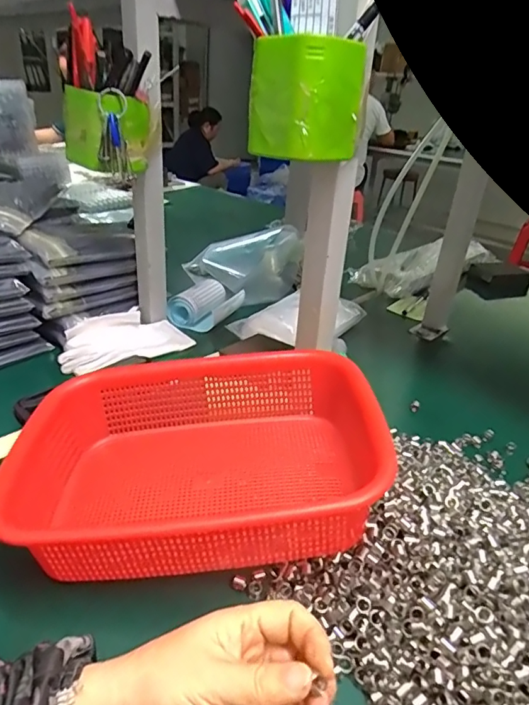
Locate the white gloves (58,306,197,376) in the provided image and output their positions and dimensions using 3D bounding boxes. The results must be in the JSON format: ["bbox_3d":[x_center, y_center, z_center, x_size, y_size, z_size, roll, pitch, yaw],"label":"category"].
[{"bbox_3d":[-0.190,-0.019,0.668,0.170,0.039,0.090,-13,33,-28],"label":"white gloves"}]

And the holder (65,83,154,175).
[{"bbox_3d":[-0.180,-0.247,0.550,0.093,0.079,0.064,1,29,-6],"label":"holder"}]

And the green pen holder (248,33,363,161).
[{"bbox_3d":[0.031,-0.195,0.381,0.062,0.079,0.062,-20,37,-37],"label":"green pen holder"}]

